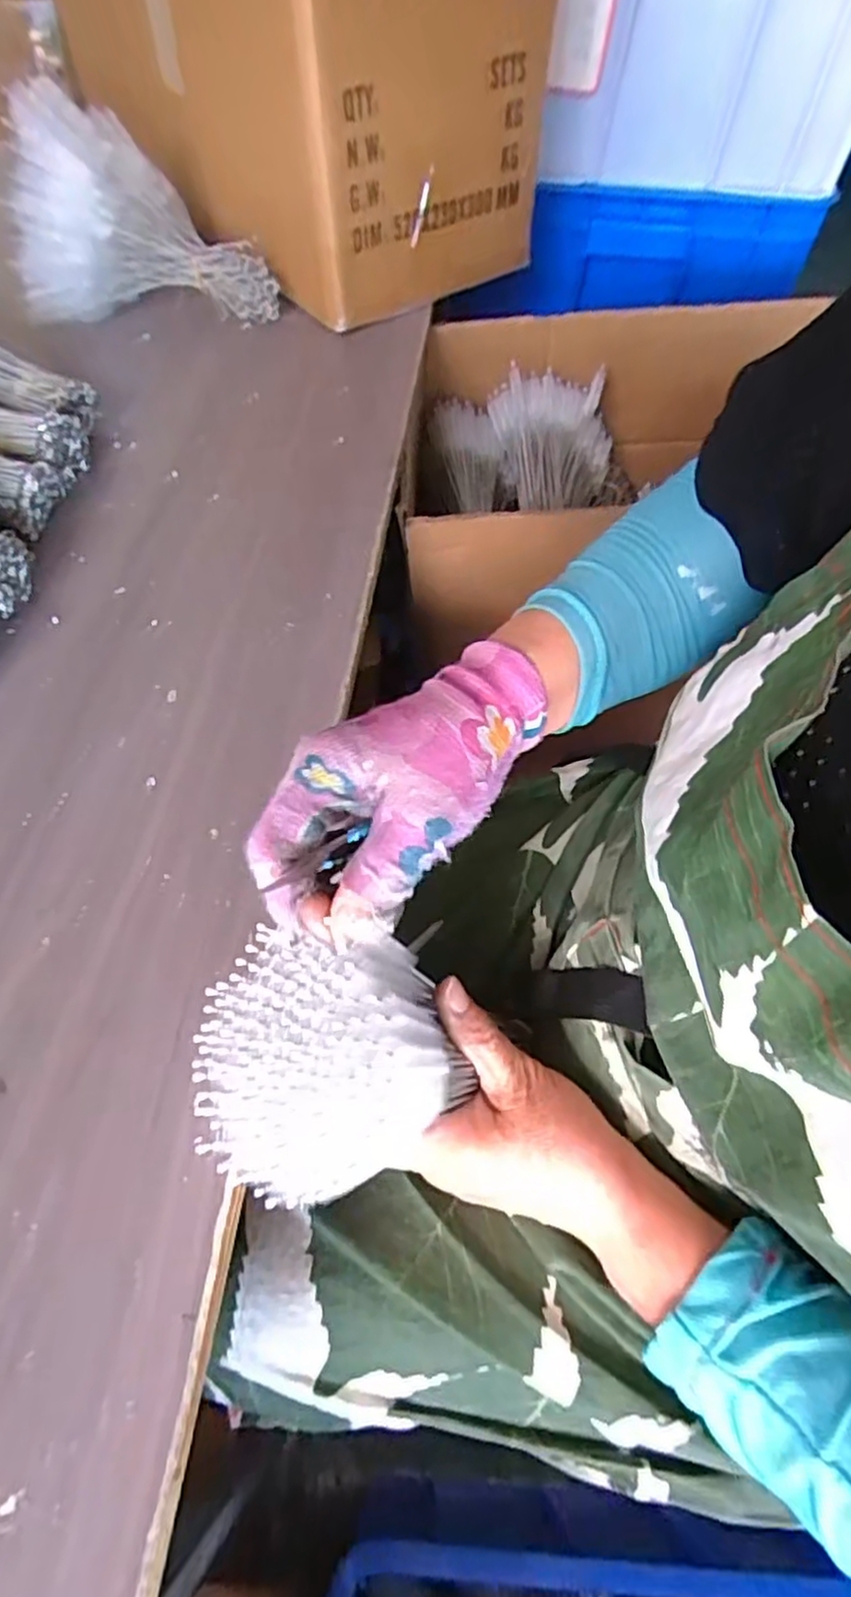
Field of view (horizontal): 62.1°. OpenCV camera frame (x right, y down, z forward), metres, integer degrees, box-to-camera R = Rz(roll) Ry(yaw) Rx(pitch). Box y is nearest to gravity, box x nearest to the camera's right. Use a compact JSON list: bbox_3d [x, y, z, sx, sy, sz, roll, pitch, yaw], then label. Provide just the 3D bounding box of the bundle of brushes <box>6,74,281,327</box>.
[{"bbox_3d":[-0.248,-0.514,0.623,0.221,0.139,0.101,-1,58,-3],"label":"bundle of brushes"}]

